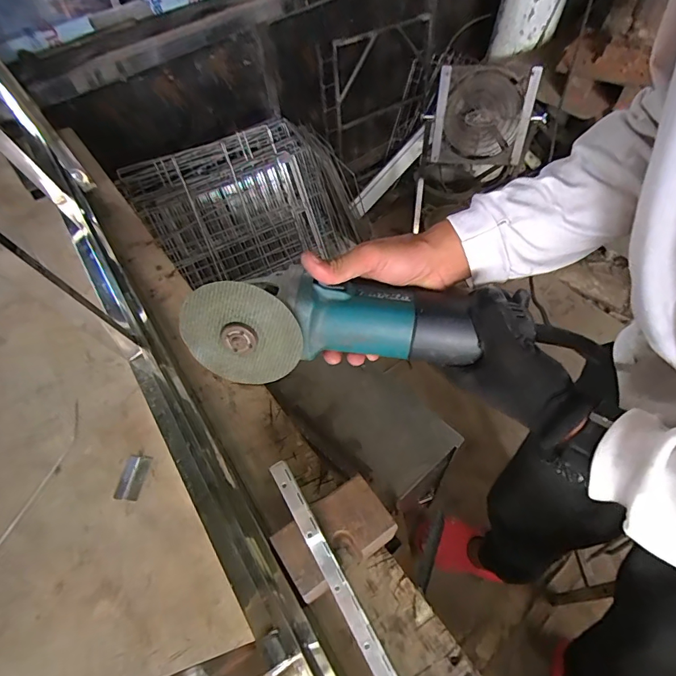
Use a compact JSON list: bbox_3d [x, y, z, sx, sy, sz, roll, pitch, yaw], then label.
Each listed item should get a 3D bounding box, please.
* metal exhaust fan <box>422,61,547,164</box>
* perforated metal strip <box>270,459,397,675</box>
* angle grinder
[{"bbox_3d":[0.459,-0.697,1.367,0.330,0.284,0.059,4,40,7],"label":"metal exhaust fan"},{"bbox_3d":[0.040,0.281,0.359,0.017,0.011,0.387,-27,72,-14],"label":"perforated metal strip"},{"bbox_3d":[-0.008,-0.017,0.367,0.234,0.086,0.073,-2,56,-4],"label":"angle grinder"}]

